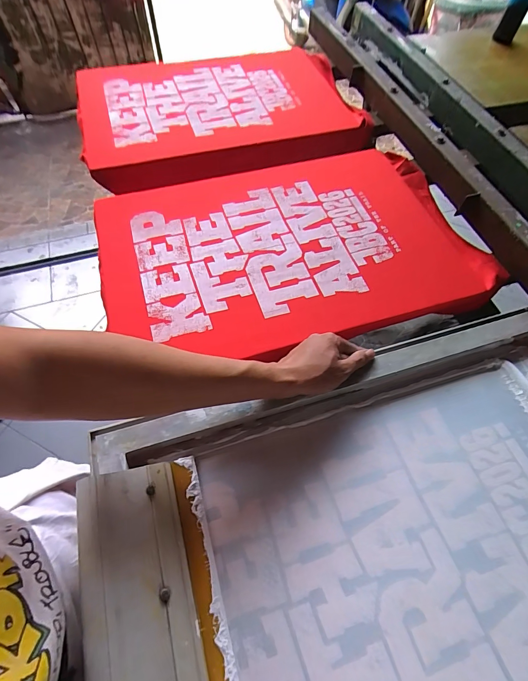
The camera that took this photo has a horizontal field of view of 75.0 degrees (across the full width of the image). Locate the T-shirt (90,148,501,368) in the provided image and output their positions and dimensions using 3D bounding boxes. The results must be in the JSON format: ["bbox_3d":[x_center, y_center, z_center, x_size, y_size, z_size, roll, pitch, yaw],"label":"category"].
[{"bbox_3d":[0.054,-0.167,0.630,0.667,0.051,0.421,-16,63,-10],"label":"T-shirt"}]

